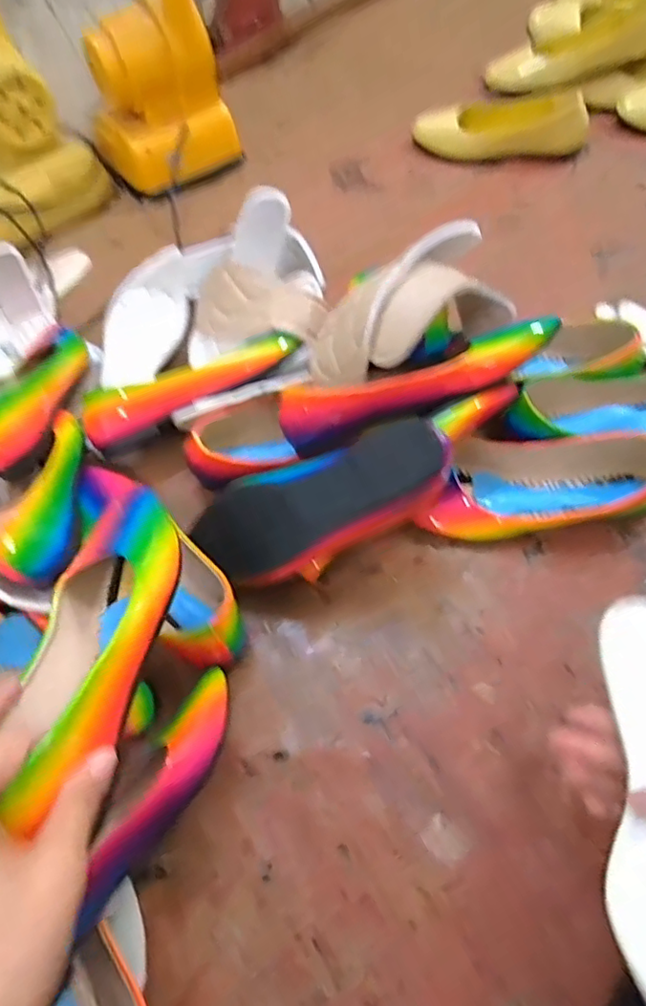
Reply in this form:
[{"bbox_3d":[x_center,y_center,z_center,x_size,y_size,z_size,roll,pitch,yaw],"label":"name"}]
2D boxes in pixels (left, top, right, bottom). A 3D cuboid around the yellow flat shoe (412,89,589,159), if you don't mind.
[{"bbox_3d":[0.245,-0.537,0.834,0.247,0.061,0.073,15,66,25],"label":"yellow flat shoe"}]

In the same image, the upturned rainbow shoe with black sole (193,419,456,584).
[{"bbox_3d":[0.001,0.001,0.474,0.215,0.060,0.078,-25,64,21],"label":"upturned rainbow shoe with black sole"}]

